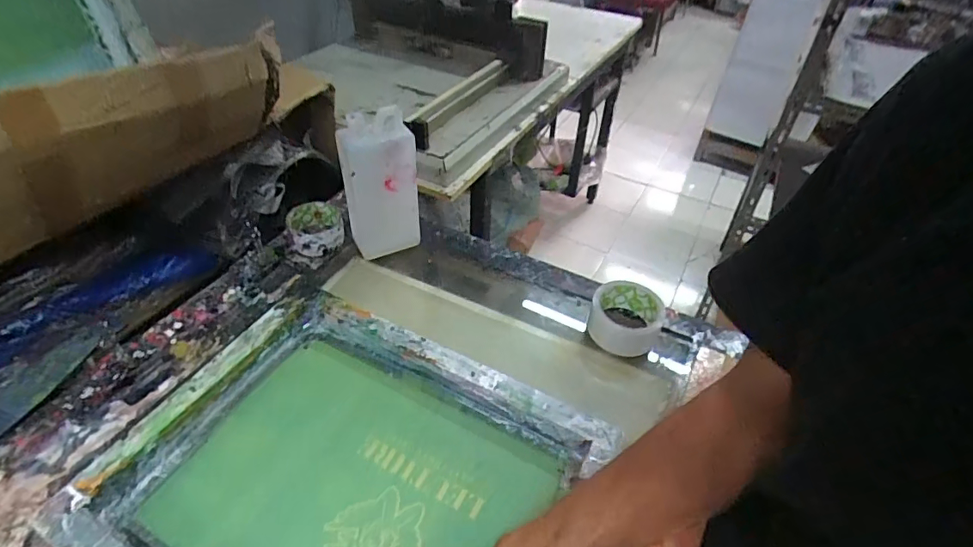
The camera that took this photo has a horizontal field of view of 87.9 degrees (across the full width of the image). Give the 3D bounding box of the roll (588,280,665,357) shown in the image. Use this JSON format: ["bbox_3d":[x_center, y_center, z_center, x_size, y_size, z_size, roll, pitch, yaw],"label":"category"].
[{"bbox_3d":[0.187,0.068,0.687,0.093,0.066,0.103,14,44,10],"label":"roll"}]

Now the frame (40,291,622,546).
[{"bbox_3d":[-0.127,0.210,0.508,0.431,0.047,0.356,21,46,16],"label":"frame"}]

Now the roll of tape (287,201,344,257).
[{"bbox_3d":[-0.266,-0.069,0.788,0.081,0.051,0.080,2,44,-2],"label":"roll of tape"}]

